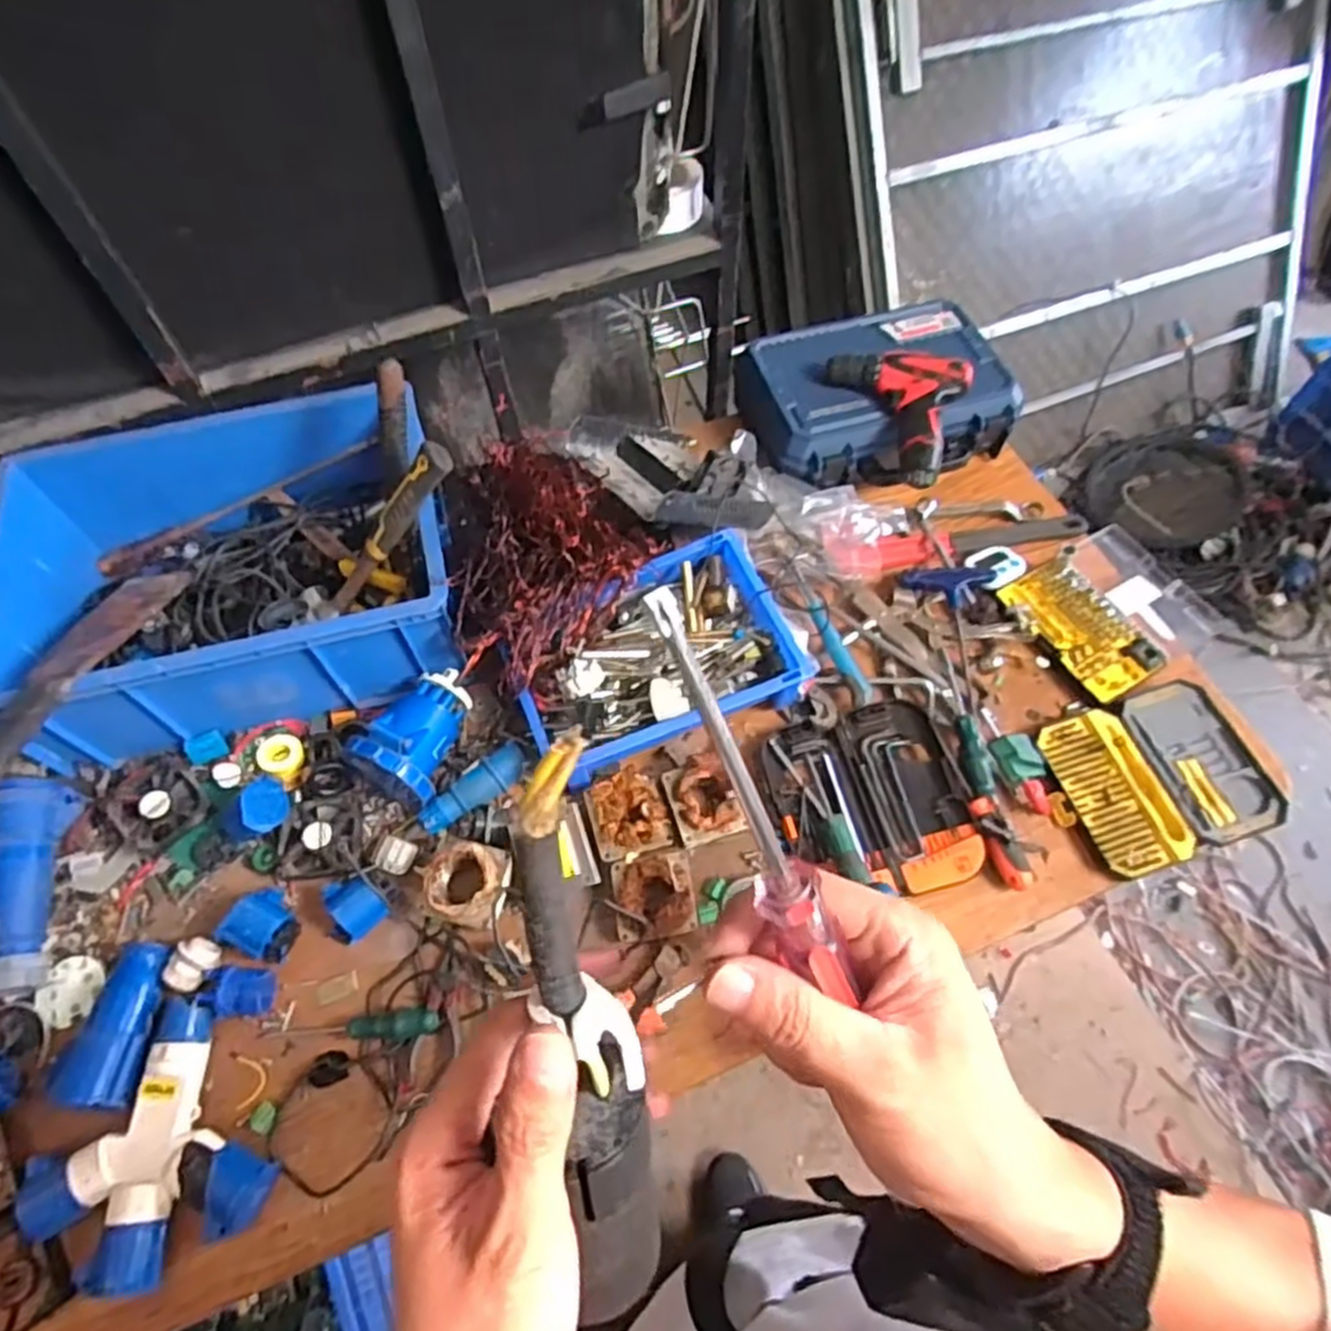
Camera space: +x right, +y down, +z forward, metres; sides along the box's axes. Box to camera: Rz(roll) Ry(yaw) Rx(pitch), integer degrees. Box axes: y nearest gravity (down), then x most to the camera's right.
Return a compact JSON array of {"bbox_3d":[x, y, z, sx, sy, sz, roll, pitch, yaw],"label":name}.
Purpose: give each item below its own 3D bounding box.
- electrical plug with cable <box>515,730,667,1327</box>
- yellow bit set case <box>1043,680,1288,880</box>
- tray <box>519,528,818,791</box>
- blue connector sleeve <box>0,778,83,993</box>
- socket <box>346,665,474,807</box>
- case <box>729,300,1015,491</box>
[{"bbox_3d":[-0.023,0.110,0.236,0.027,0.022,0.178,-10,100,-6],"label":"electrical plug with cable"},{"bbox_3d":[0.563,0.121,0.885,0.227,0.024,0.188,-14,60,-8],"label":"yellow bit set case"},{"bbox_3d":[-0.014,-0.014,0.900,0.317,0.078,0.223,-17,61,-9],"label":"tray"},{"bbox_3d":[-0.630,0.214,0.774,0.069,0.070,0.198,-20,61,-11],"label":"blue connector sleeve"},{"bbox_3d":[-0.264,0.072,0.849,0.099,0.090,0.143,30,64,17],"label":"socket"},{"bbox_3d":[0.290,-0.388,1.106,0.372,0.096,0.262,-16,61,-9],"label":"case"}]

